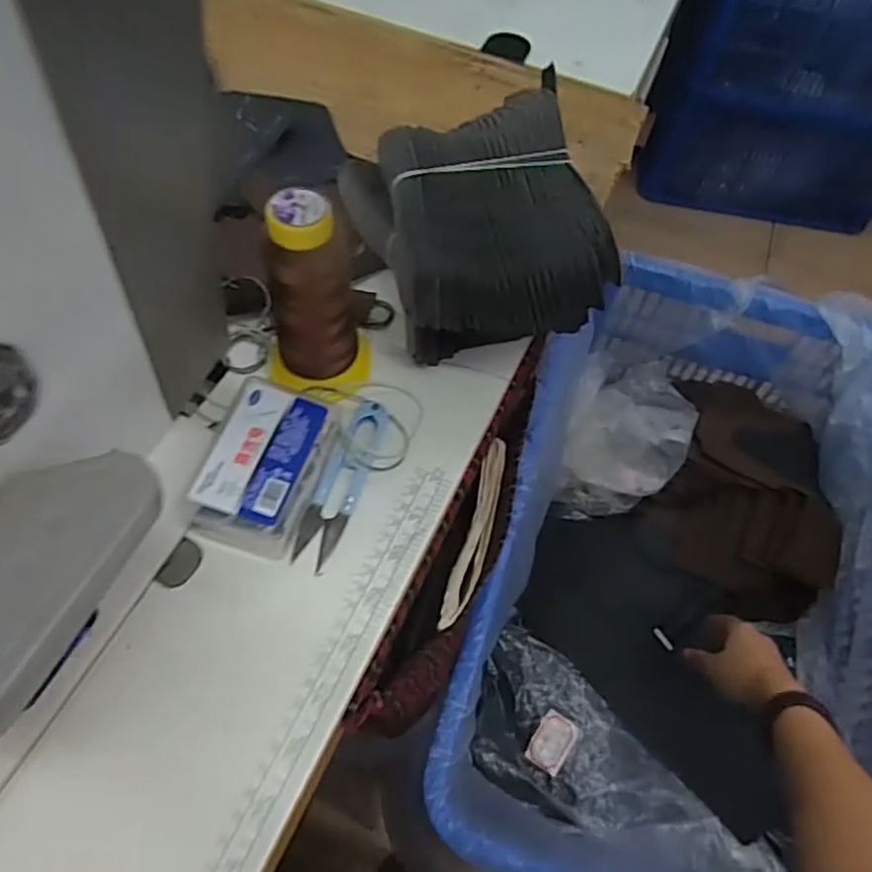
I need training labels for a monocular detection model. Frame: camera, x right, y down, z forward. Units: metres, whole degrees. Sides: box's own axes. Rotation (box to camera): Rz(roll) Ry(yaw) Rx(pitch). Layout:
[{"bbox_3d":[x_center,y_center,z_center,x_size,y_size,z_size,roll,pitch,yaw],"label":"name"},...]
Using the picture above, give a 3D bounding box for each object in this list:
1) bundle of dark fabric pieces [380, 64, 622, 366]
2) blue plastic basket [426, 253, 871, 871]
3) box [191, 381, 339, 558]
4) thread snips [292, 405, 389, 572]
[{"bbox_3d":[0.032,-0.126,0.388,0.117,0.065,0.168,-3,61,-5],"label":"bundle of dark fabric pieces"},{"bbox_3d":[0.267,0.139,0.644,0.398,0.238,0.593,18,61,6],"label":"blue plastic basket"},{"bbox_3d":[-0.088,0.016,0.340,0.052,0.031,0.083,16,61,5],"label":"box"},{"bbox_3d":[-0.051,0.025,0.355,0.023,0.008,0.099,18,61,6],"label":"thread snips"}]

